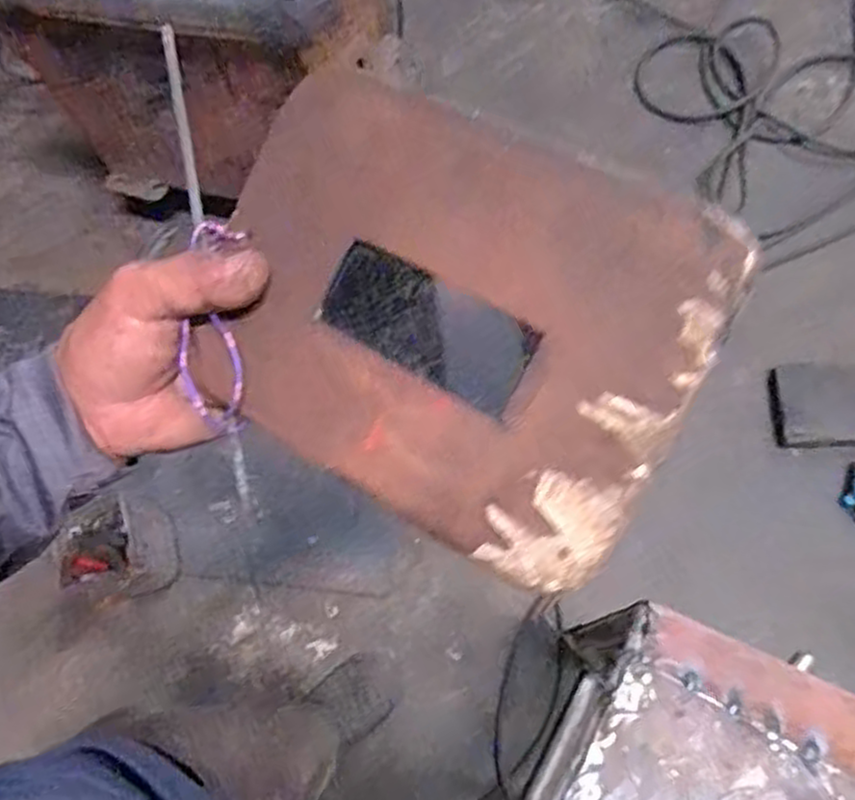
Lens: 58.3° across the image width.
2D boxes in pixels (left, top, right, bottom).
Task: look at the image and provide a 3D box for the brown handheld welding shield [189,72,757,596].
[{"bbox_3d":[0.004,-0.034,0.309,0.199,0.013,0.153,29,97,19],"label":"brown handheld welding shield"}]

